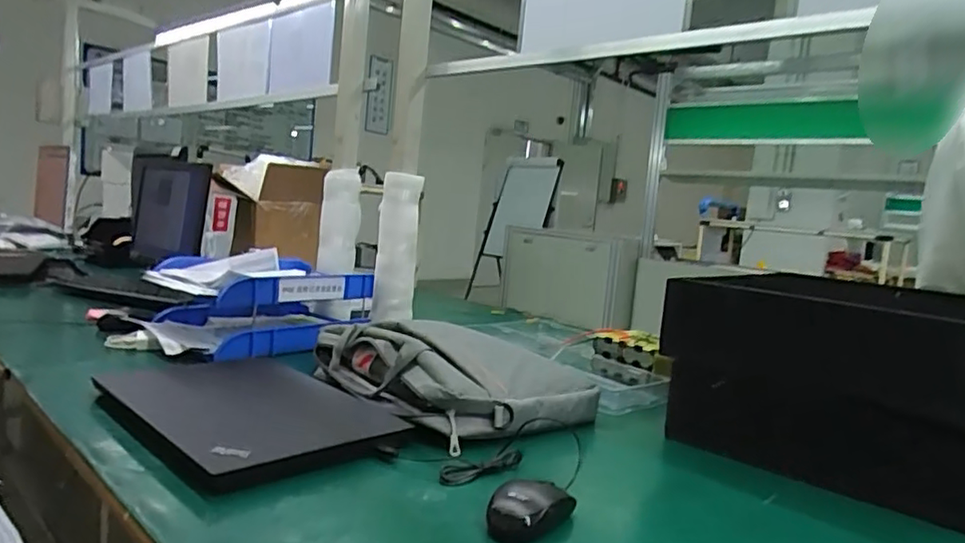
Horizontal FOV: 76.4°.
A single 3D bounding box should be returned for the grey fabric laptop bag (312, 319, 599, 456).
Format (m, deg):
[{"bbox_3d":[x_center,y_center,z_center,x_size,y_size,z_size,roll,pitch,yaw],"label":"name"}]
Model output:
[{"bbox_3d":[-0.052,0.150,0.955,0.293,0.100,0.380,-1,9,-42],"label":"grey fabric laptop bag"}]

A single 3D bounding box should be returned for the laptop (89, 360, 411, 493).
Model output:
[{"bbox_3d":[-0.303,0.168,0.782,0.385,0.018,0.270,12,9,42],"label":"laptop"}]

